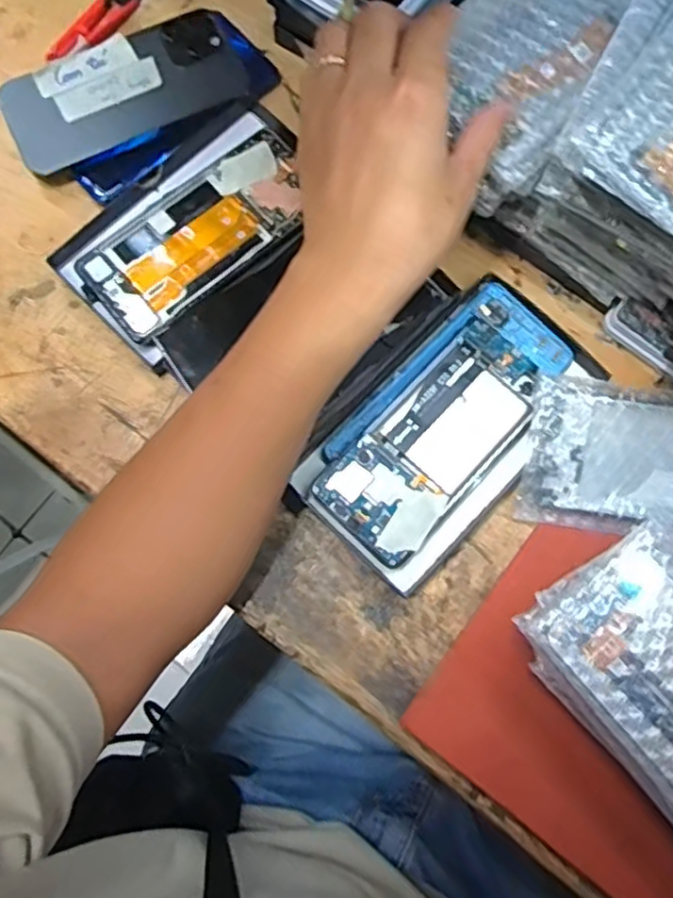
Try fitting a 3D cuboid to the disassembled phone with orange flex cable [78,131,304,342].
[{"bbox_3d":[-0.088,-0.142,0.451,0.159,0.004,0.077,-41,81,-8],"label":"disassembled phone with orange flex cable"}]

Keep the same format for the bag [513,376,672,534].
[{"bbox_3d":[0.196,0.011,0.412,0.161,0.015,0.086,9,98,2],"label":"bag"}]

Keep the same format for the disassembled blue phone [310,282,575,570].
[{"bbox_3d":[0.067,-0.019,0.427,0.081,0.018,0.183,42,81,8],"label":"disassembled blue phone"}]

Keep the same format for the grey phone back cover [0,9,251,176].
[{"bbox_3d":[-0.145,-0.245,0.470,0.159,0.013,0.077,-24,79,-5],"label":"grey phone back cover"}]

